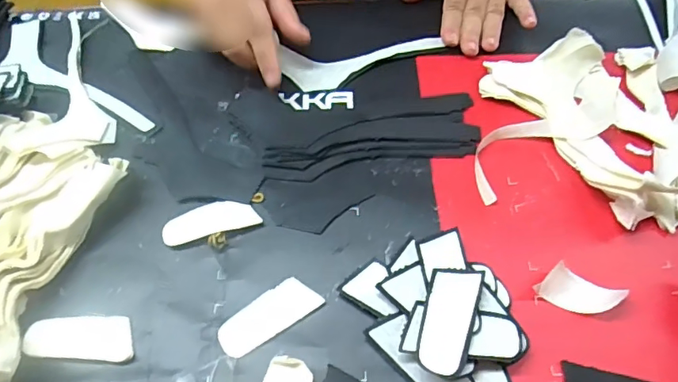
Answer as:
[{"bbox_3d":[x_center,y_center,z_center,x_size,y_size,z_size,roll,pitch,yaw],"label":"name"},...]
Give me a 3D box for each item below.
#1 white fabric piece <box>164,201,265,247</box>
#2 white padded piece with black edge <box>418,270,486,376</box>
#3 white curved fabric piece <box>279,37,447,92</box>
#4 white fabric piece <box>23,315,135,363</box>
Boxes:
[{"bbox_3d":[-0.094,0.021,0.378,0.067,0.004,0.027,-17,62,-10],"label":"white fabric piece"},{"bbox_3d":[0.068,0.078,0.323,0.032,0.004,0.073,17,55,12],"label":"white padded piece with black edge"},{"bbox_3d":[0.023,-0.114,0.463,0.141,0.006,0.048,-6,61,-4],"label":"white curved fabric piece"},{"bbox_3d":[-0.165,0.093,0.333,0.065,0.008,0.029,3,60,1],"label":"white fabric piece"}]

